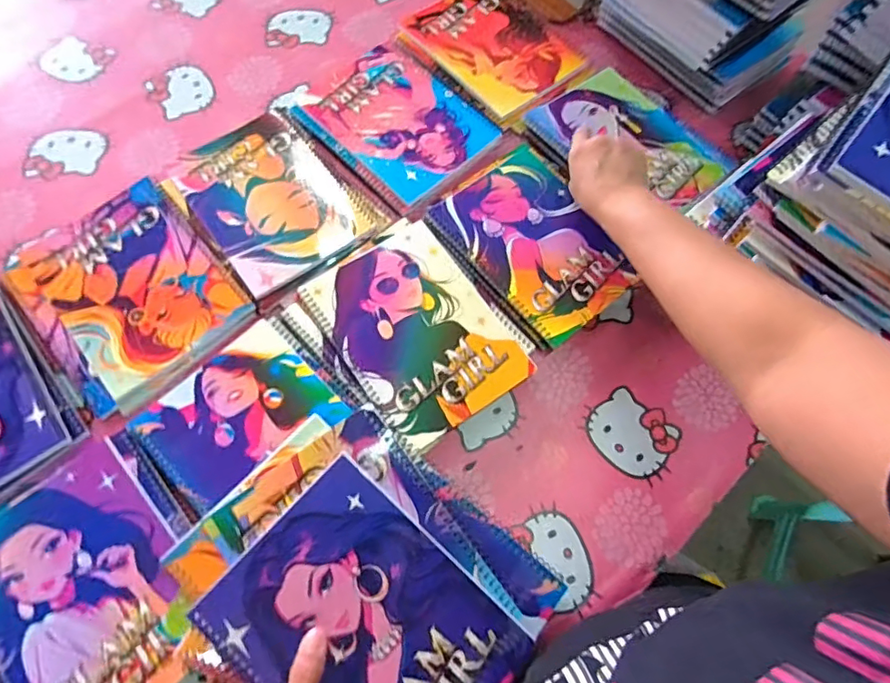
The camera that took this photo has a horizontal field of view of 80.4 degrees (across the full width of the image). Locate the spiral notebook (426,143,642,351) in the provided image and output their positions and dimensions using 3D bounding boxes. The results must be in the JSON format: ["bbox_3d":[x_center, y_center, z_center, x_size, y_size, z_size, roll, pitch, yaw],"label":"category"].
[{"bbox_3d":[0.097,-0.105,0.563,0.151,0.022,0.201,-35,74,-15],"label":"spiral notebook"}]

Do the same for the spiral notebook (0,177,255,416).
[{"bbox_3d":[-0.304,-0.052,0.521,0.204,0.022,0.159,42,72,14],"label":"spiral notebook"}]

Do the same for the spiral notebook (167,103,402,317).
[{"bbox_3d":[-0.183,-0.152,0.570,0.165,0.020,0.204,-41,75,-17],"label":"spiral notebook"}]

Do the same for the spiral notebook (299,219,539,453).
[{"bbox_3d":[-0.024,-0.017,0.510,0.153,0.009,0.201,-33,73,-15],"label":"spiral notebook"}]

